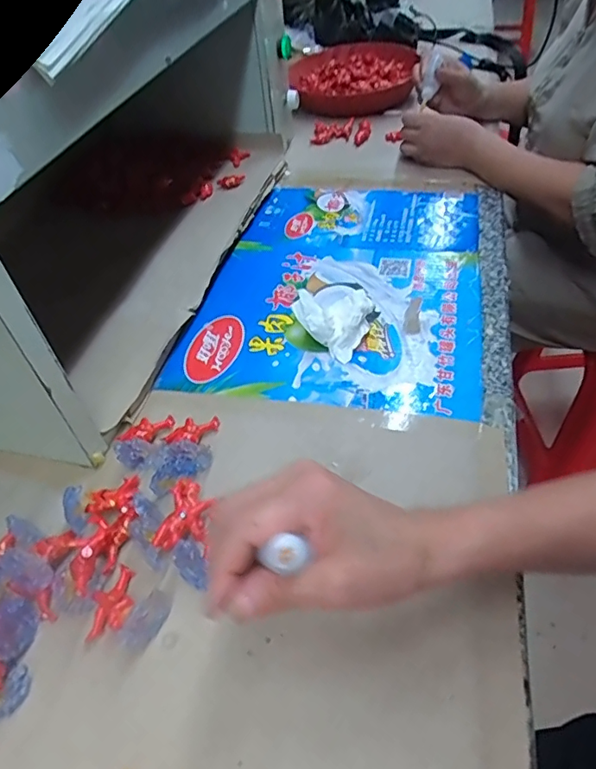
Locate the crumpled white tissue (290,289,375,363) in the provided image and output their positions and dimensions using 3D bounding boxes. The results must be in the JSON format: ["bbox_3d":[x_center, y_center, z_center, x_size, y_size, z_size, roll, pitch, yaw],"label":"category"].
[{"bbox_3d":[0.039,-0.070,0.515,0.067,0.042,0.070,27,55,27],"label":"crumpled white tissue"}]

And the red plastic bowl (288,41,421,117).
[{"bbox_3d":[0.099,-0.580,0.975,0.228,0.070,0.236,-2,47,2],"label":"red plastic bowl"}]

